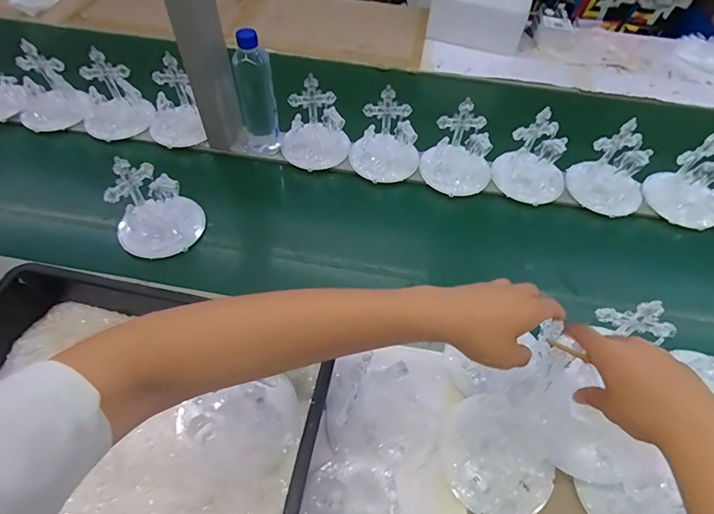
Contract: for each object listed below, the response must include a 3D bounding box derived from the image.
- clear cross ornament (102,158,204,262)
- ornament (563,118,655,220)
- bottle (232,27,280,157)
[{"bbox_3d":[-0.312,-0.082,0.639,0.113,0.131,0.104,-5,54,-6],"label":"clear cross ornament"},{"bbox_3d":[0.451,-0.156,0.719,0.131,0.102,0.101,37,60,22],"label":"ornament"},{"bbox_3d":[-0.177,-0.294,0.718,0.061,0.193,0.062,-14,56,-12],"label":"bottle"}]

